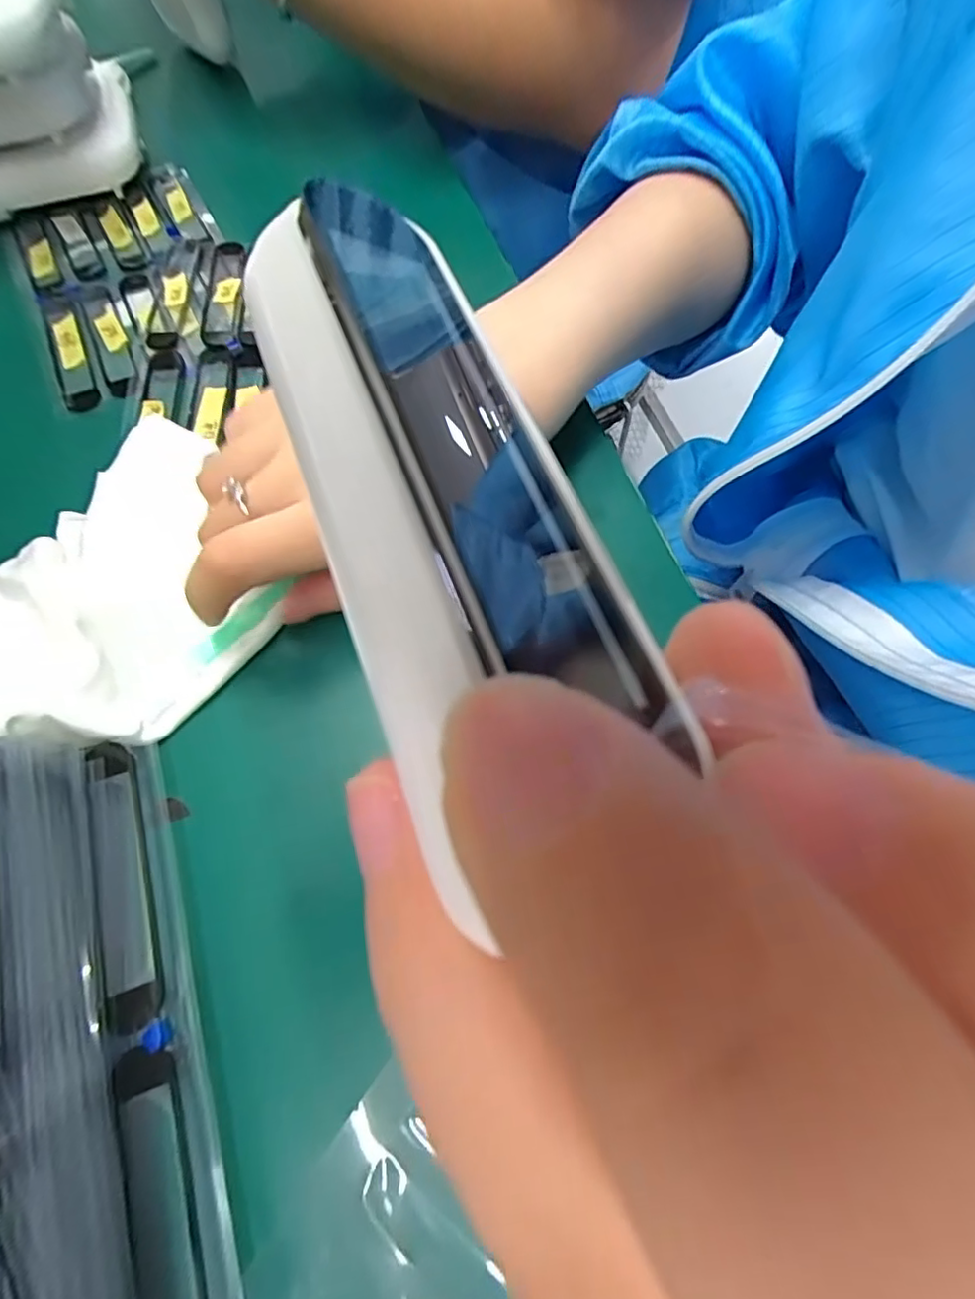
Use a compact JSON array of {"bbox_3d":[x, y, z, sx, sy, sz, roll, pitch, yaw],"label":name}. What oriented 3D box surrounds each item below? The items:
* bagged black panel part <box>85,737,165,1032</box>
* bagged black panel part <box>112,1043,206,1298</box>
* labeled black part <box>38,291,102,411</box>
[{"bbox_3d":[-0.106,0.065,0.170,0.016,0.007,0.079,-18,67,-10],"label":"bagged black panel part"},{"bbox_3d":[-0.074,0.135,0.135,0.013,0.005,0.078,-8,57,-31],"label":"bagged black panel part"},{"bbox_3d":[-0.196,-0.143,0.277,0.015,0.005,0.081,-23,68,-12],"label":"labeled black part"}]

